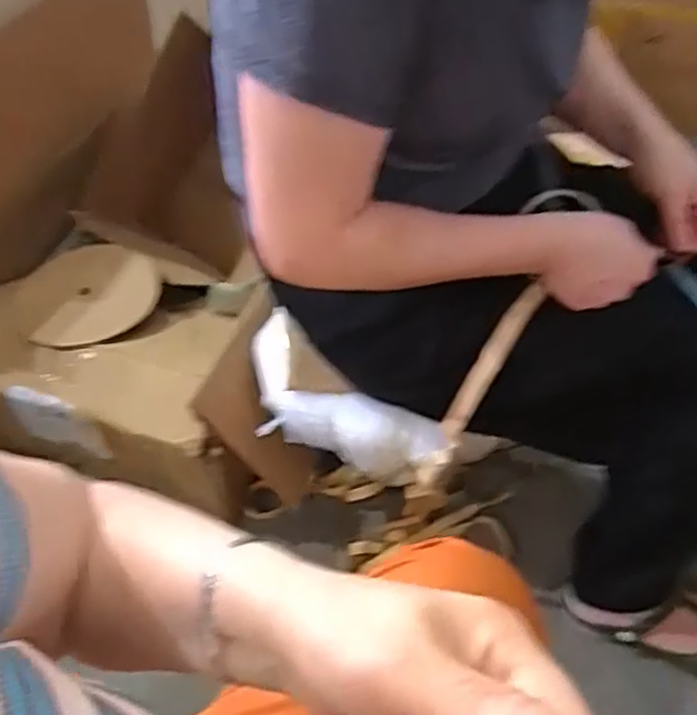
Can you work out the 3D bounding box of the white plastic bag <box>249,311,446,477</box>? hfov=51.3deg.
[{"bbox_3d":[-0.027,0.062,0.822,0.287,0.060,0.109,33,58,29],"label":"white plastic bag"}]

